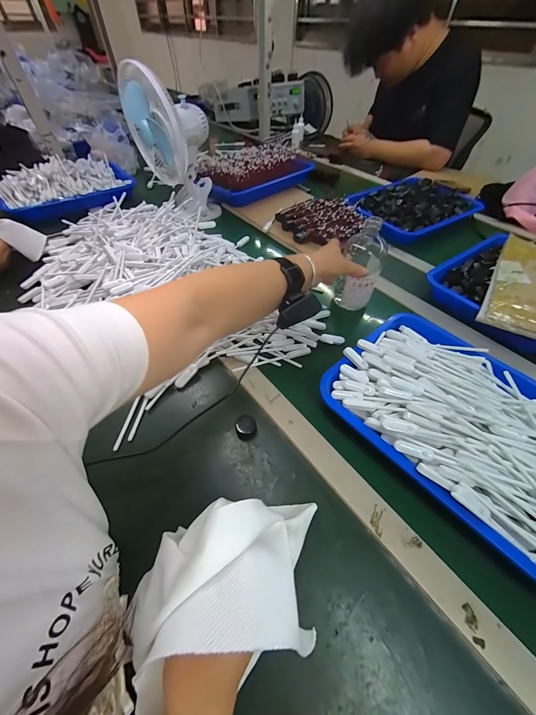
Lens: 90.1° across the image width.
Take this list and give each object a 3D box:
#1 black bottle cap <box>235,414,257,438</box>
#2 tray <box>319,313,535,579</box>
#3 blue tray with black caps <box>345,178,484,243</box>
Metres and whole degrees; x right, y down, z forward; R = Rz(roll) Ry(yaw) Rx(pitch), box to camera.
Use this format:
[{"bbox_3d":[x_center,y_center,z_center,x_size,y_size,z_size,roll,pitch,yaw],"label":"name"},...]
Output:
[{"bbox_3d":[-0.032,0.098,0.383,0.030,0.012,0.028,0,51,0],"label":"black bottle cap"},{"bbox_3d":[0.278,0.086,0.369,0.255,0.059,0.356,-36,60,-26],"label":"tray"},{"bbox_3d":[0.431,-0.461,0.802,0.411,0.052,0.270,-26,56,-20],"label":"blue tray with black caps"}]

